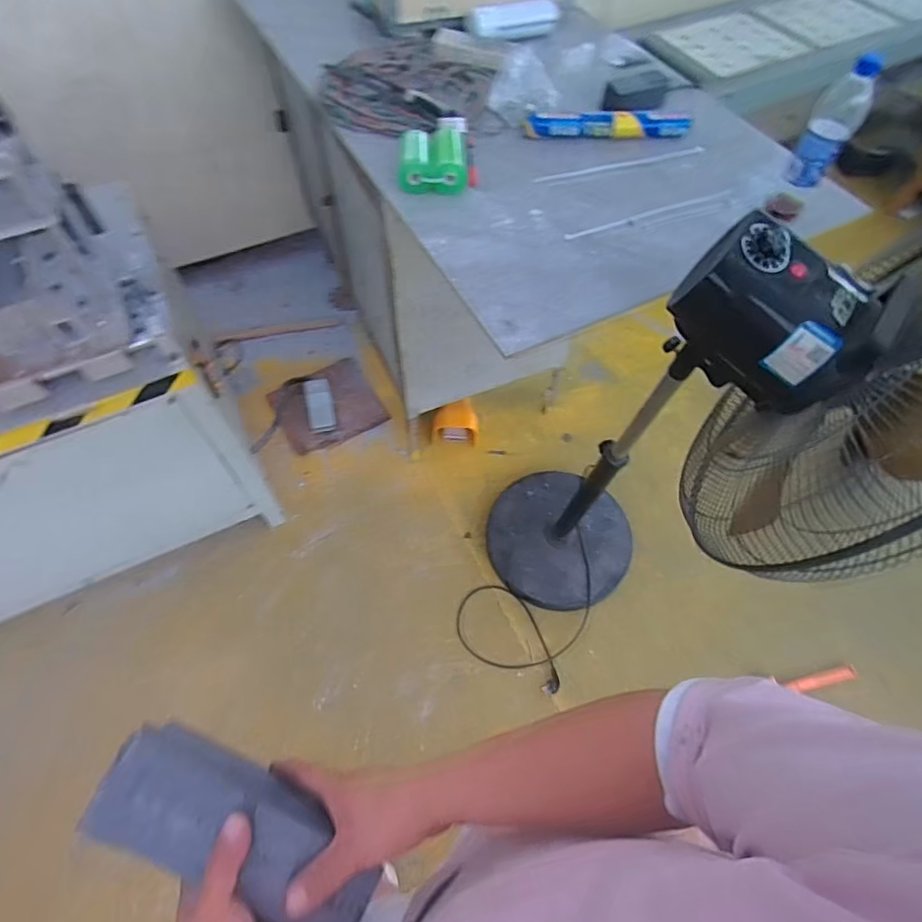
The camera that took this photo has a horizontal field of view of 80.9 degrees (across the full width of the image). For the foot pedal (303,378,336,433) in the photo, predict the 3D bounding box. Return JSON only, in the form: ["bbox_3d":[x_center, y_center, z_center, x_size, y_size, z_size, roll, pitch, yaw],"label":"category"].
[{"bbox_3d":[-0.472,-0.184,1.808,0.086,0.035,0.176,-7,100,-6],"label":"foot pedal"}]

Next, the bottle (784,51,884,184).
[{"bbox_3d":[0.550,-0.496,0.801,0.062,0.171,0.051,27,62,14],"label":"bottle"}]

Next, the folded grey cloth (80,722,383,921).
[{"bbox_3d":[-0.173,0.294,0.423,0.223,0.023,0.086,32,64,1],"label":"folded grey cloth"}]

